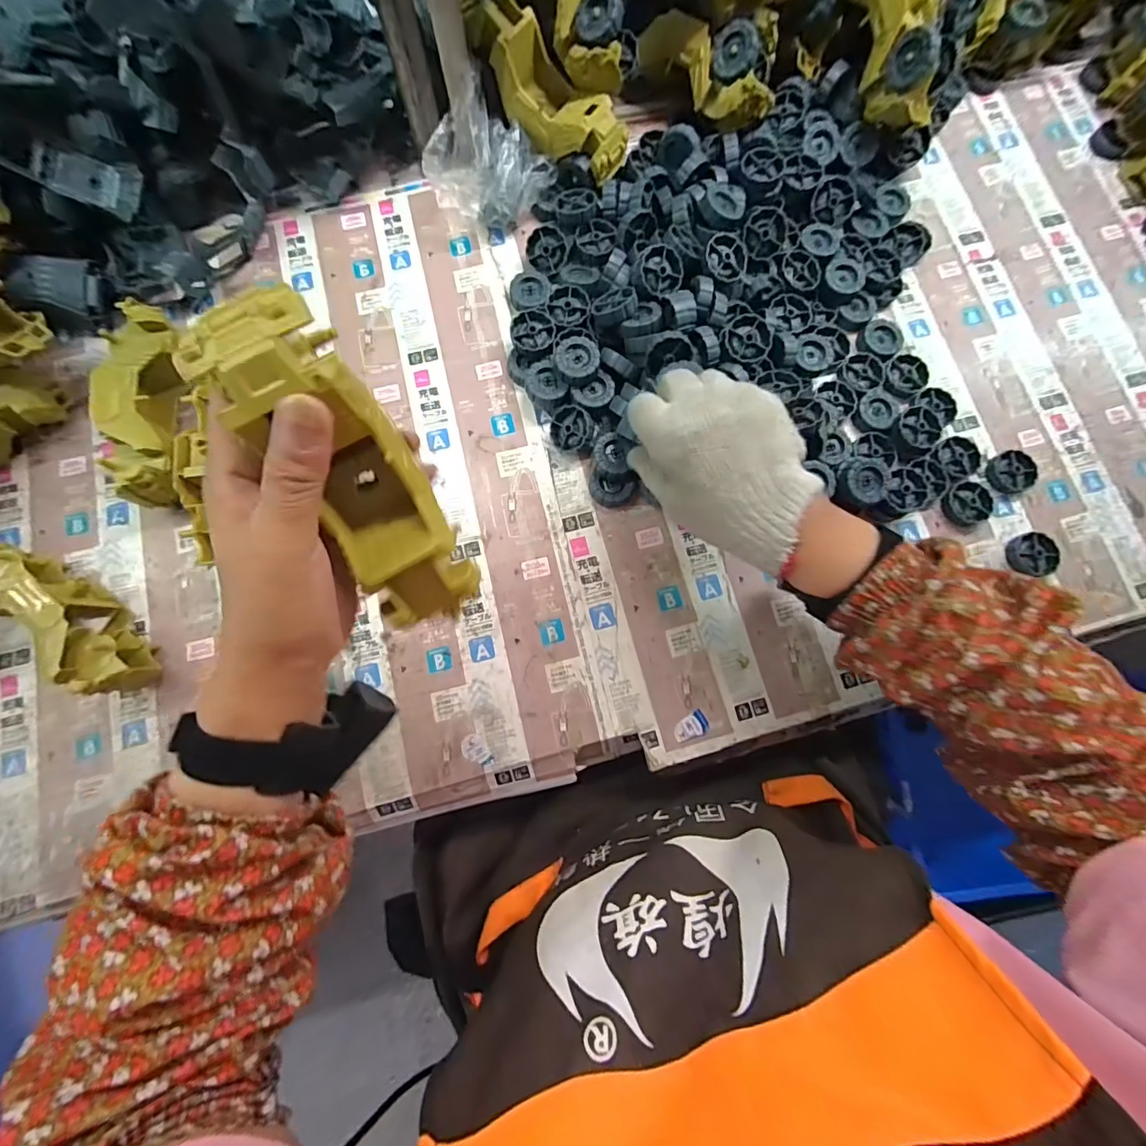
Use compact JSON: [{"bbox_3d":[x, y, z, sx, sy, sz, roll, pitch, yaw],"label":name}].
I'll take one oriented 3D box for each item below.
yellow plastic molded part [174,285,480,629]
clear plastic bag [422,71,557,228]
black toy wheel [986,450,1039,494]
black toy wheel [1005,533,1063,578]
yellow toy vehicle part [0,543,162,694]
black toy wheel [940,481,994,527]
[{"bbox_3d":[-0.104,-0.048,0.232,0.052,0.046,0.150,-29,121,-5],"label":"yellow plastic molded part"},{"bbox_3d":[-0.076,-0.365,0.437,0.087,0.055,0.093,35,81,5],"label":"clear plastic bag"},{"bbox_3d":[0.396,-0.091,0.433,0.043,0.009,0.036,-12,80,-4],"label":"black toy wheel"},{"bbox_3d":[0.402,-0.015,0.419,0.041,0.015,0.035,19,80,2],"label":"black toy wheel"},{"bbox_3d":[-0.397,0.033,0.374,0.171,0.058,0.052,33,81,4],"label":"yellow toy vehicle part"},{"bbox_3d":[0.347,-0.062,0.425,0.035,0.013,0.037,0,80,-1],"label":"black toy wheel"}]

